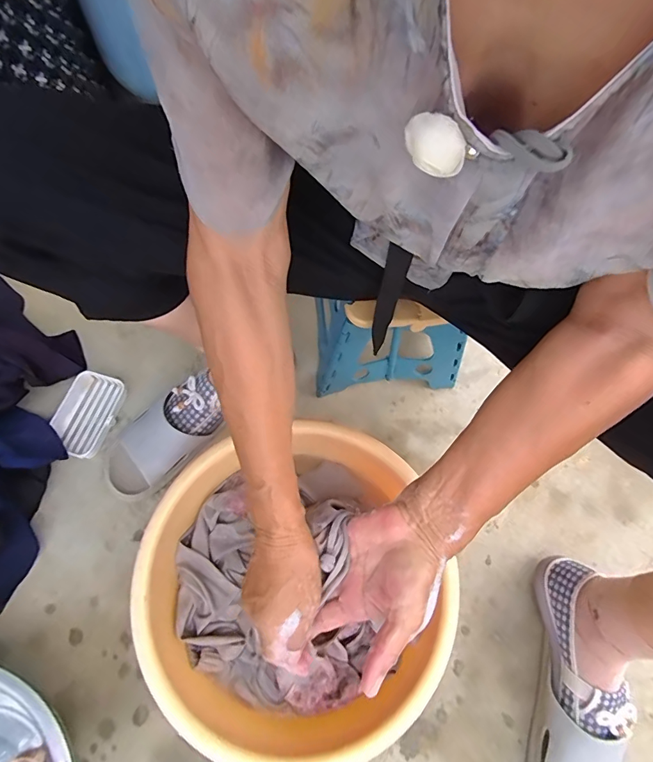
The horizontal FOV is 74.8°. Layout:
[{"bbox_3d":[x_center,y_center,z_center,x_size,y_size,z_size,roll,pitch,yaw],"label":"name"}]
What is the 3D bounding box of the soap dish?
[{"bbox_3d":[-0.376,0.051,0.673,0.081,0.022,0.130,13,69,3],"label":"soap dish"}]

